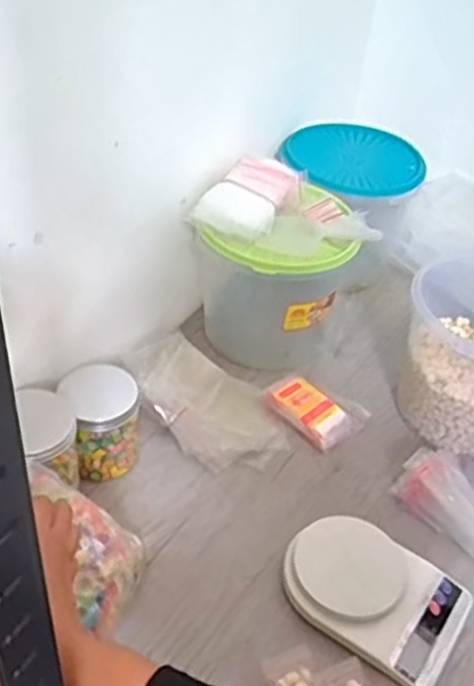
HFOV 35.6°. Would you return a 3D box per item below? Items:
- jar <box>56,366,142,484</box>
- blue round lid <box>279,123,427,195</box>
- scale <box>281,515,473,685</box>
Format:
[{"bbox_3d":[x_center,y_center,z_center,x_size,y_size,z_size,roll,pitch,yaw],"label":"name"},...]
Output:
[{"bbox_3d":[-0.153,0.092,0.845,0.095,0.119,0.071,-17,47,-24],"label":"jar"},{"bbox_3d":[0.189,-0.282,1.116,0.198,0.023,0.189,3,47,-3],"label":"blue round lid"},{"bbox_3d":[0.142,0.254,0.761,0.180,0.038,0.133,29,47,23],"label":"scale"}]

